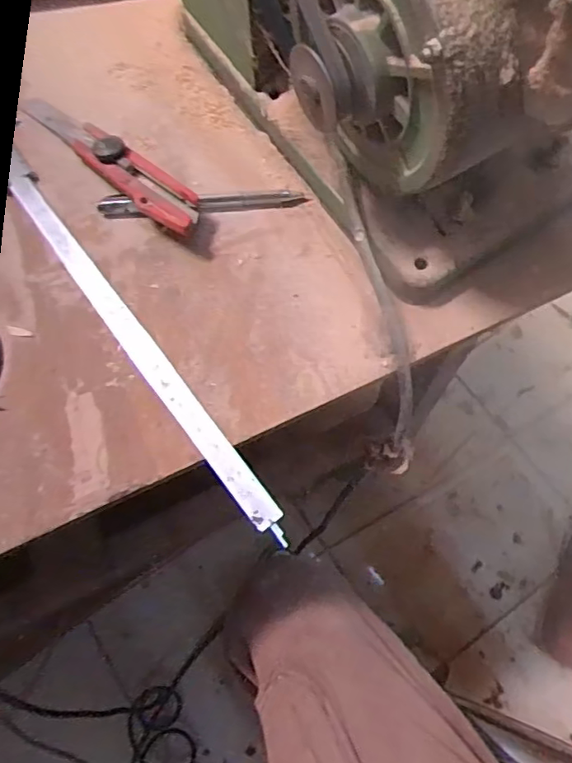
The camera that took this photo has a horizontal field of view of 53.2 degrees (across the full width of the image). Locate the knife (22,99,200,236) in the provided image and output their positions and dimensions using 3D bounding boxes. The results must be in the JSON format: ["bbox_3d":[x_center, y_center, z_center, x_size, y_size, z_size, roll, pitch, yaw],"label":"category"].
[{"bbox_3d":[-0.125,-0.162,0.405,0.035,0.026,0.185,-43,73,-13],"label":"knife"}]

